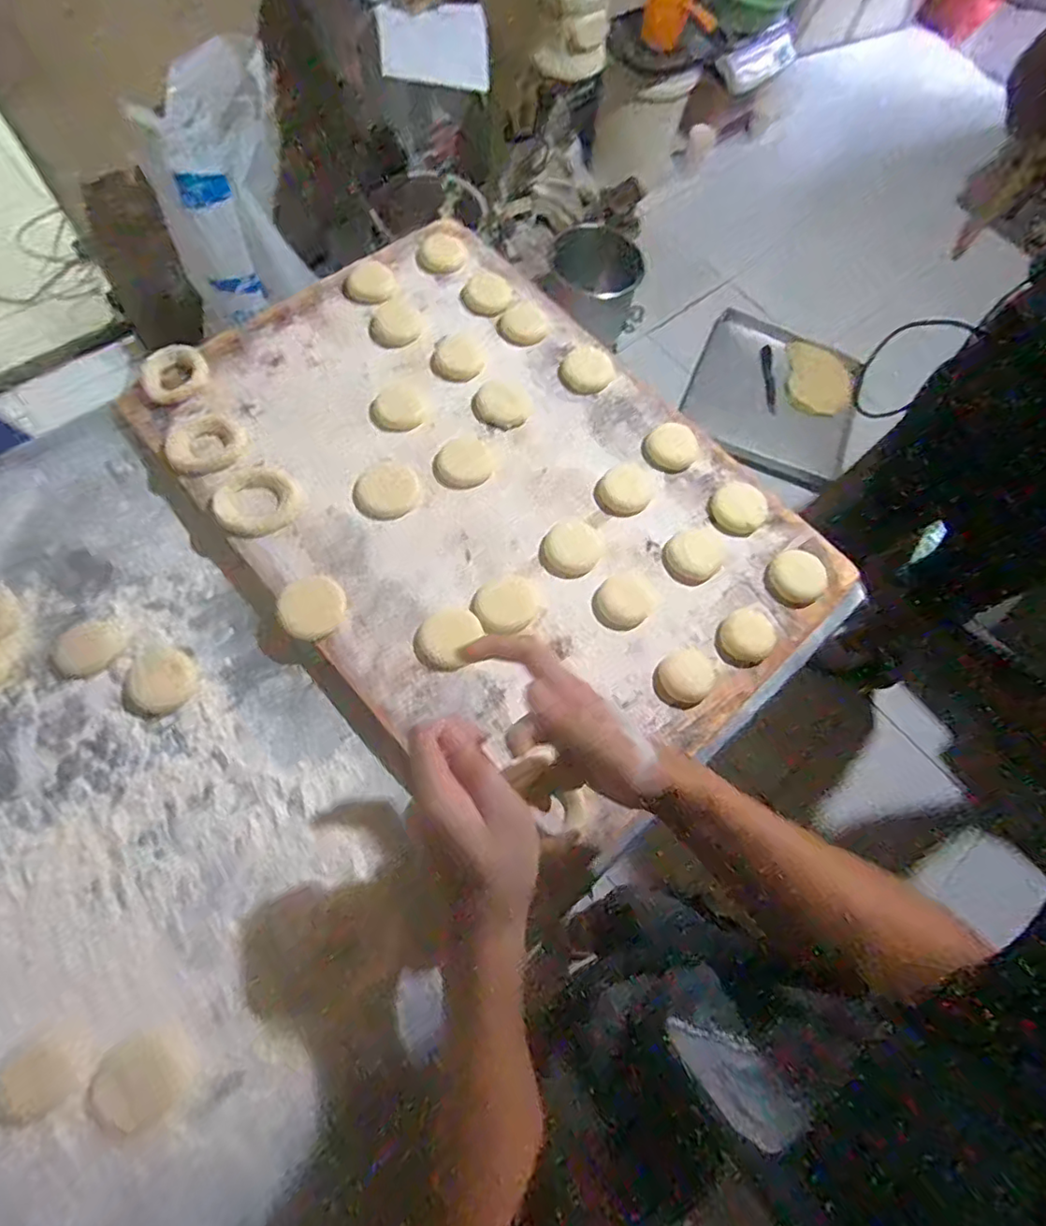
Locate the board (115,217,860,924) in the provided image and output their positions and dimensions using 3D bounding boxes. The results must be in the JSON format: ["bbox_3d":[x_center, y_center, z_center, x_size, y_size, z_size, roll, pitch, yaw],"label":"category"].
[{"bbox_3d":[-0.032,-0.124,0.565,0.418,0.025,0.601,-39,78,-17],"label":"board"}]

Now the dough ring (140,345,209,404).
[{"bbox_3d":[-0.344,-0.238,0.585,0.061,0.010,0.063,2,70,-5],"label":"dough ring"}]

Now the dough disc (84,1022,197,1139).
[{"bbox_3d":[-0.259,0.317,0.404,0.065,0.005,0.054,-37,77,-17],"label":"dough disc"}]

